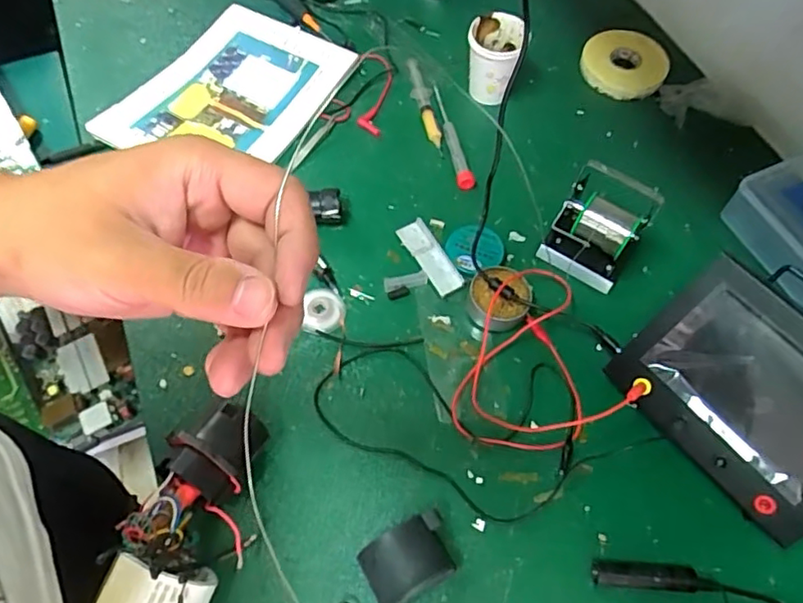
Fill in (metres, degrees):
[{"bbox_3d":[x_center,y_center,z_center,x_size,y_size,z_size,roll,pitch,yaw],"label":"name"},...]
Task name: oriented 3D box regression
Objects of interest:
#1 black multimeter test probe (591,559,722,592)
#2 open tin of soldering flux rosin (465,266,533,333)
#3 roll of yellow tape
[{"bbox_3d":[0.214,0.231,0.499,0.104,0.014,0.020,4,62,1],"label":"black multimeter test probe"},{"bbox_3d":[0.100,-0.001,0.614,0.064,0.034,0.062,1,62,-1],"label":"open tin of soldering flux rosin"},{"bbox_3d":[0.301,-0.322,0.805,0.111,0.025,0.111,1,62,-1],"label":"roll of yellow tape"}]

